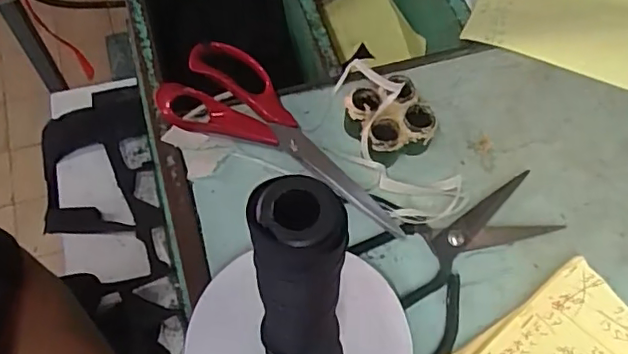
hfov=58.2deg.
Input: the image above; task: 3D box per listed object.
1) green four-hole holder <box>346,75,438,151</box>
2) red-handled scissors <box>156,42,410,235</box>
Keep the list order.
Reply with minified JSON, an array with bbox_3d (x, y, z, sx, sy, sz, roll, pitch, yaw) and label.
[{"bbox_3d":[0.055,-0.043,0.417,0.054,0.034,0.056,-16,65,-11],"label":"green four-hole holder"},{"bbox_3d":[-0.019,-0.031,0.417,0.205,0.018,0.081,31,66,12],"label":"red-handled scissors"}]

